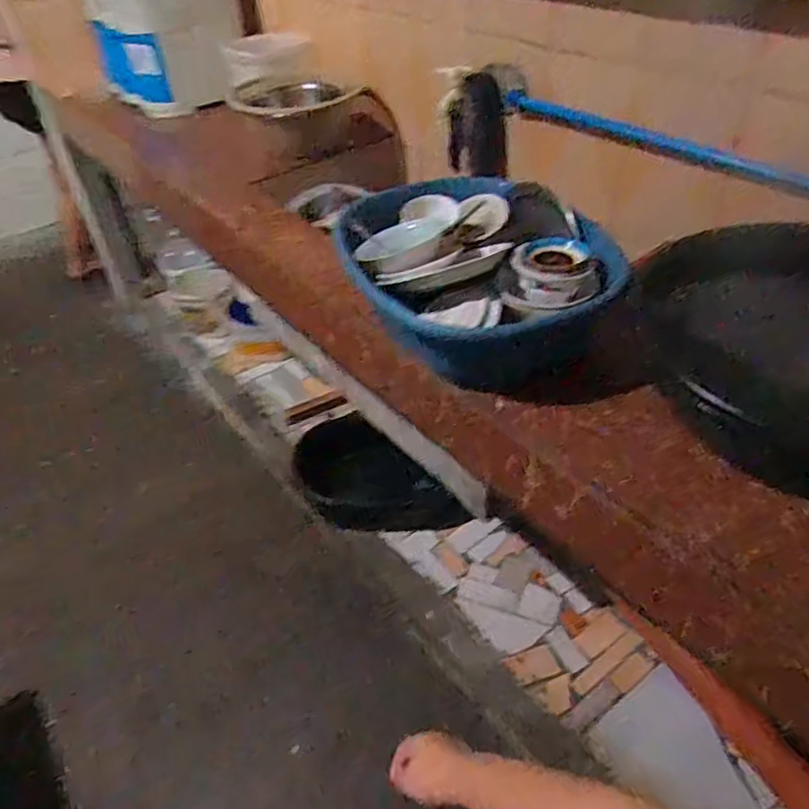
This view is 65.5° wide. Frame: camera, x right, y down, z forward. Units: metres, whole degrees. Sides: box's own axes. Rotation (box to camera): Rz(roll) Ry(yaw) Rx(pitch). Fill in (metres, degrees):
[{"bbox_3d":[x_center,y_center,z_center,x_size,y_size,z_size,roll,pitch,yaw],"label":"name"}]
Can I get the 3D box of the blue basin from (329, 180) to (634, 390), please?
[{"bbox_3d":[0.098,-0.191,0.963,0.324,0.157,0.383,-24,46,-20],"label":"blue basin"}]

